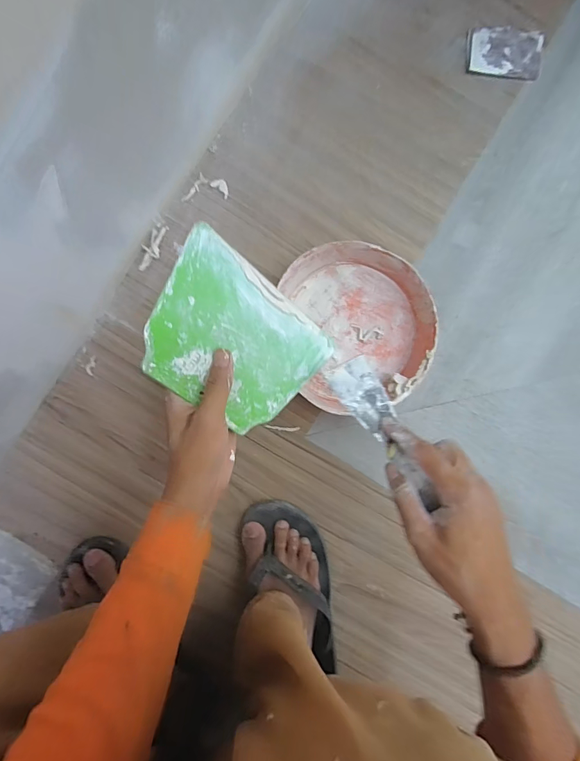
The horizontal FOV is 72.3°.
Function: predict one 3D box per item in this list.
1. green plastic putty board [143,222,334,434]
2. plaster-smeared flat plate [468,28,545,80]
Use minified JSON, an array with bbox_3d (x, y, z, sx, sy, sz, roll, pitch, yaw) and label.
[{"bbox_3d":[-0.049,-0.033,0.353,0.159,0.004,0.126,39,79,-24],"label":"green plastic putty board"},{"bbox_3d":[0.294,-0.449,0.544,0.103,0.004,0.064,6,90,-2],"label":"plaster-smeared flat plate"}]

